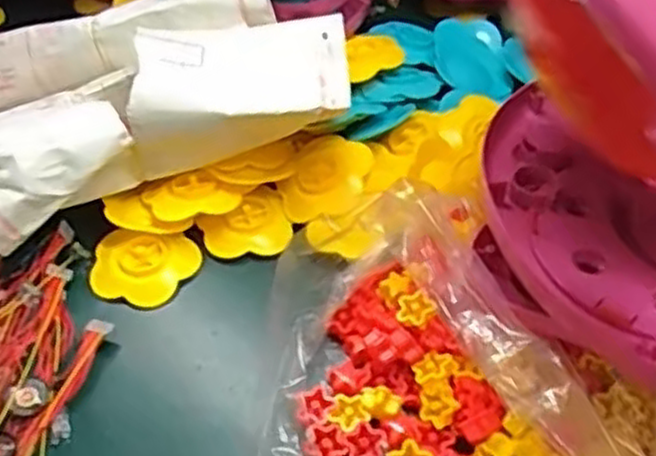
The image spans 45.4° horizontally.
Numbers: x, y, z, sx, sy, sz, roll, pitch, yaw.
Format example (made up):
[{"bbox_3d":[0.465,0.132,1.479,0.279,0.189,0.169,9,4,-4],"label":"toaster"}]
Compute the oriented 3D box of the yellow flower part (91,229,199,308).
[{"bbox_3d":[-0.135,0.030,0.584,0.075,0.010,0.057,4,64,-4],"label":"yellow flower part"}]

